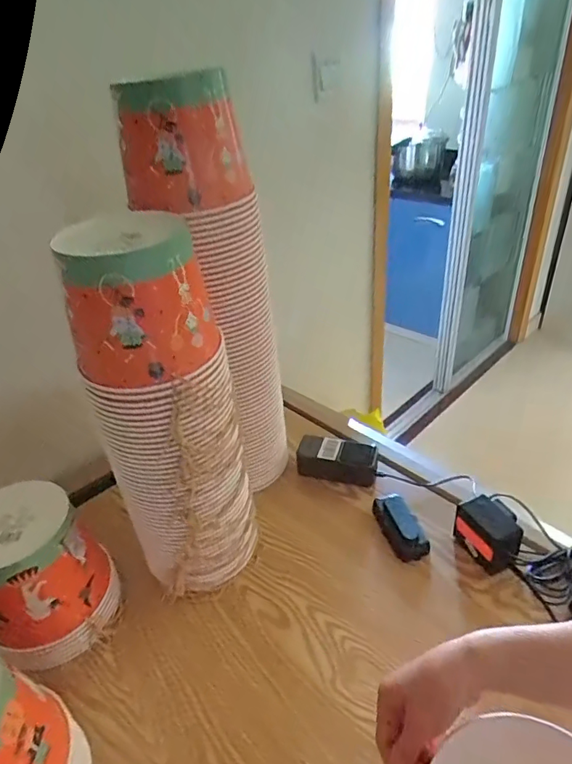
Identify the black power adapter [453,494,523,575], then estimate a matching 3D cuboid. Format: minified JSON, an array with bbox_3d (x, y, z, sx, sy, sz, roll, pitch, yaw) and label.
[{"bbox_3d":[0.276,0.208,0.671,0.058,0.074,0.086,-22,37,-24],"label":"black power adapter"}]

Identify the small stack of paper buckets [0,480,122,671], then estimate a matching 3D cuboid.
[{"bbox_3d":[-0.302,0.238,0.611,0.142,0.179,0.147,24,43,37],"label":"small stack of paper buckets"}]

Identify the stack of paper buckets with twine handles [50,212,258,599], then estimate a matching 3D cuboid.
[{"bbox_3d":[-0.131,0.062,0.589,0.127,0.472,0.138,15,39,28],"label":"stack of paper buckets with twine handles"}]

